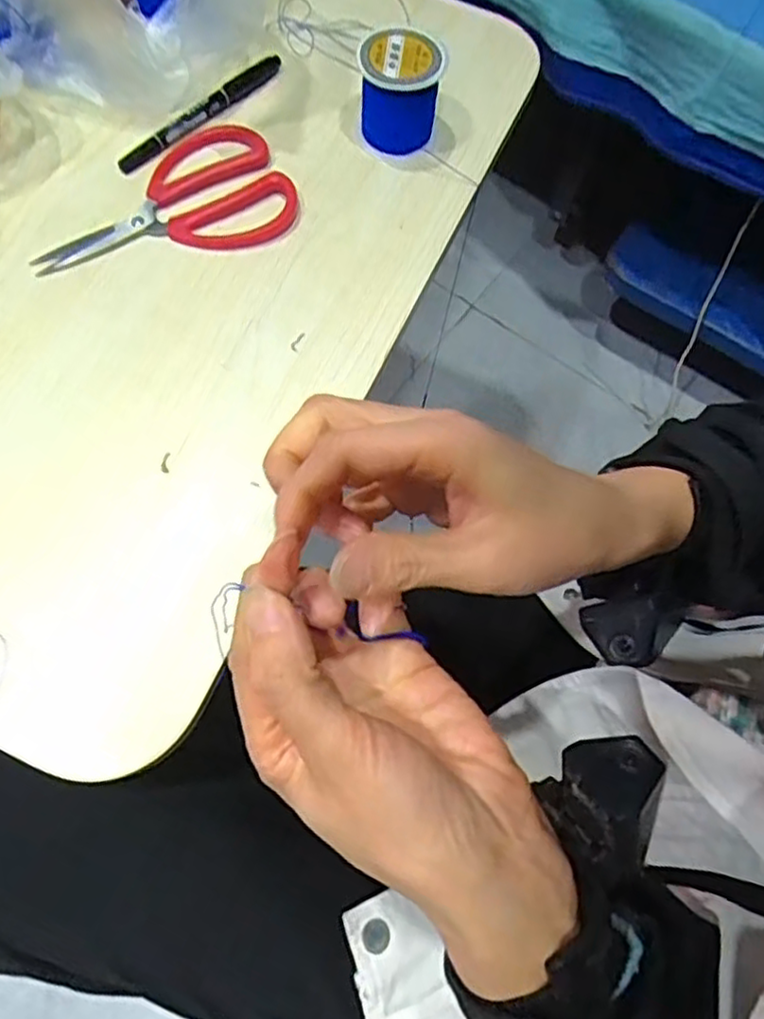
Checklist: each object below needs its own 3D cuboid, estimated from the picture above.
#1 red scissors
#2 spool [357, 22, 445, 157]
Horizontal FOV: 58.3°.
[{"bbox_3d":[-0.138,-0.198,0.435,0.160,0.014,0.090,-13,69,-8],"label":"red scissors"},{"bbox_3d":[0.011,-0.268,0.444,0.051,0.057,0.061,6,67,0],"label":"spool"}]

